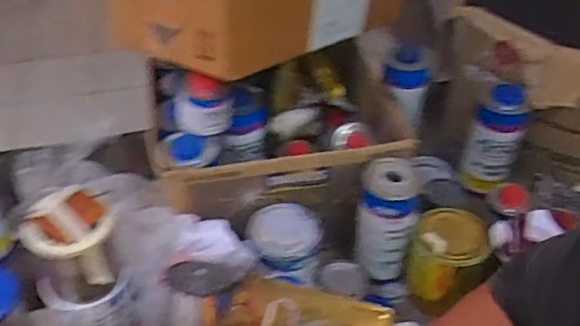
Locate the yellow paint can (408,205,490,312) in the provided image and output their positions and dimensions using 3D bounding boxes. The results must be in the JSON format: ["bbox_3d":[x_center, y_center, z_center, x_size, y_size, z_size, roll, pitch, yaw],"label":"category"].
[{"bbox_3d":[0.236,0.147,0.909,0.103,0.129,0.108,27,49,25],"label":"yellow paint can"}]

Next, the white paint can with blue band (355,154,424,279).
[{"bbox_3d":[0.145,0.082,0.907,0.079,0.182,0.082,1,43,-1],"label":"white paint can with blue band"}]

